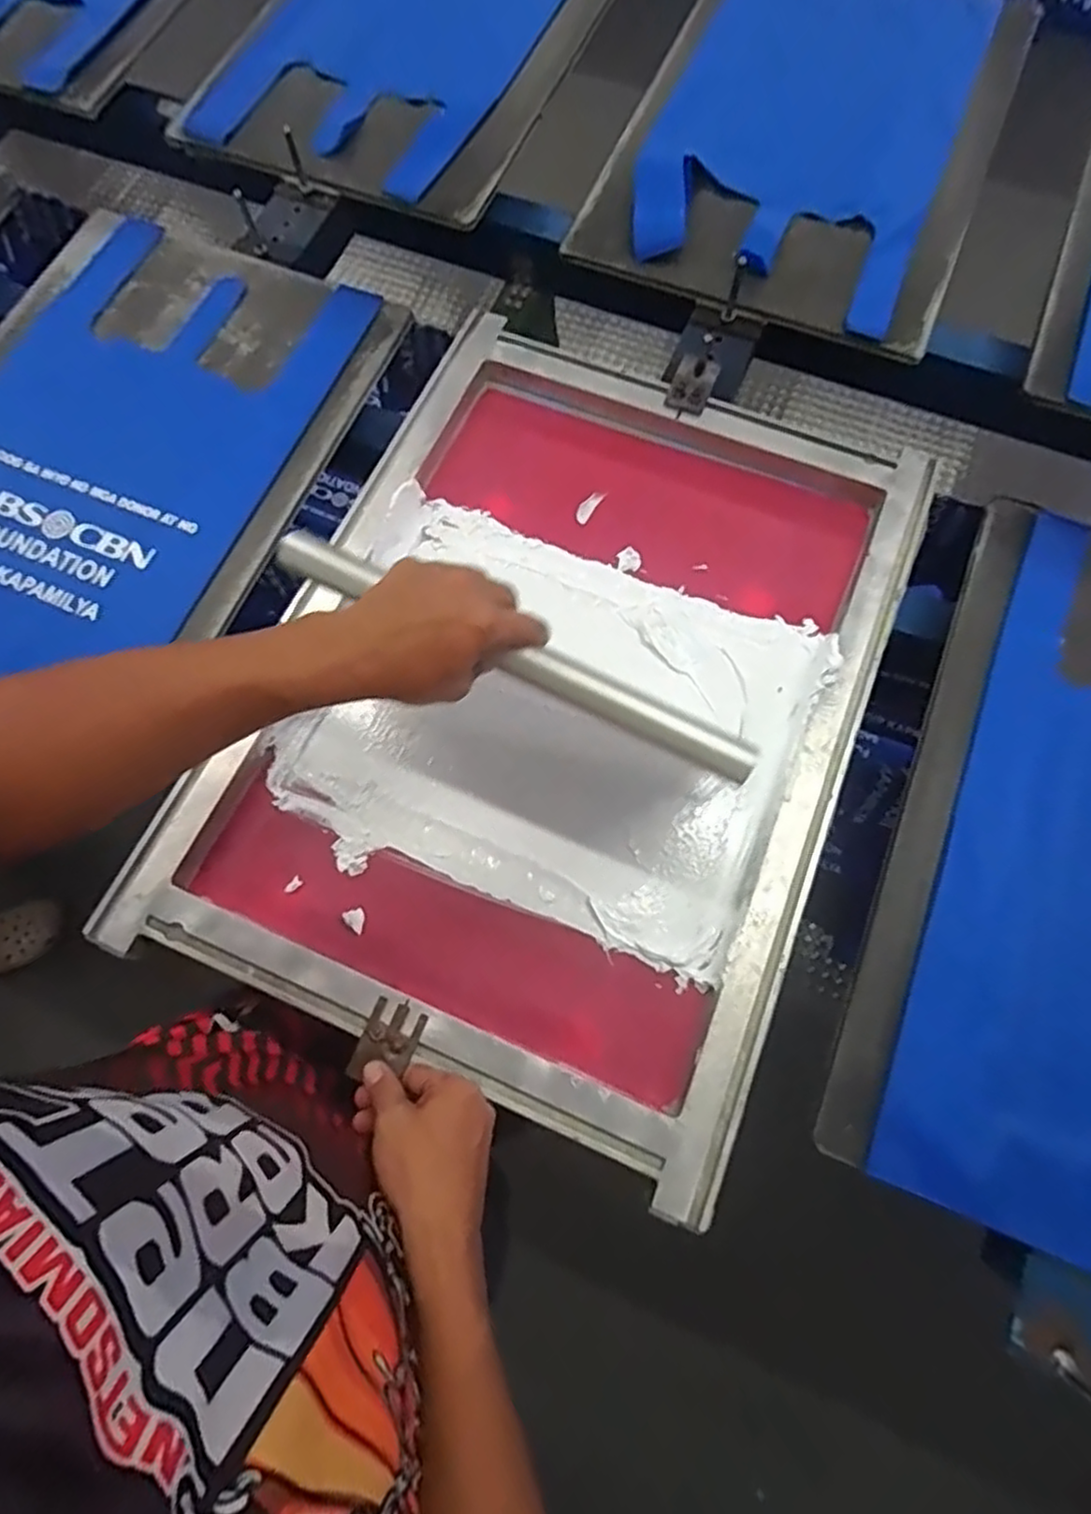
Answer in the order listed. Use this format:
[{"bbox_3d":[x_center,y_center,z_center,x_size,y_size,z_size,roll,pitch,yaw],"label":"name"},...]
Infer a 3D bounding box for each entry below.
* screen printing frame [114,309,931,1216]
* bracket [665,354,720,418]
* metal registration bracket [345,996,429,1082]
[{"bbox_3d":[0.015,-0.066,0.598,0.472,0.047,0.637,21,74,7],"label":"screen printing frame"},{"bbox_3d":[0.144,-0.365,0.684,0.037,0.010,0.076,21,74,7],"label":"bracket"},{"bbox_3d":[-0.111,0.200,0.492,0.038,0.010,0.056,22,75,8],"label":"metal registration bracket"}]

